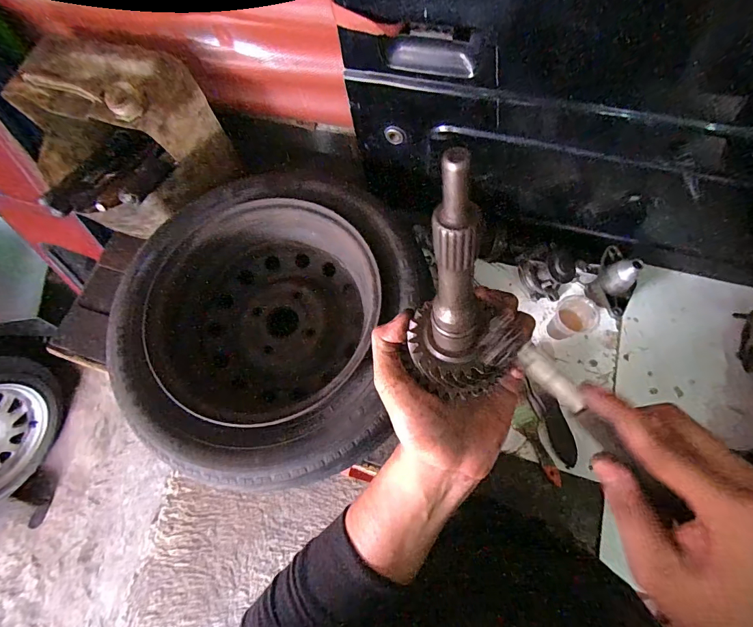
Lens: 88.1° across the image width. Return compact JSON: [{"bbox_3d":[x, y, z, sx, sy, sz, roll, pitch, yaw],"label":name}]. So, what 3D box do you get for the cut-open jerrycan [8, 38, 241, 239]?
[{"bbox_3d":[-0.494,-0.316,0.730,0.290,0.204,0.284,16,70,9],"label":"cut-open jerrycan"}]

